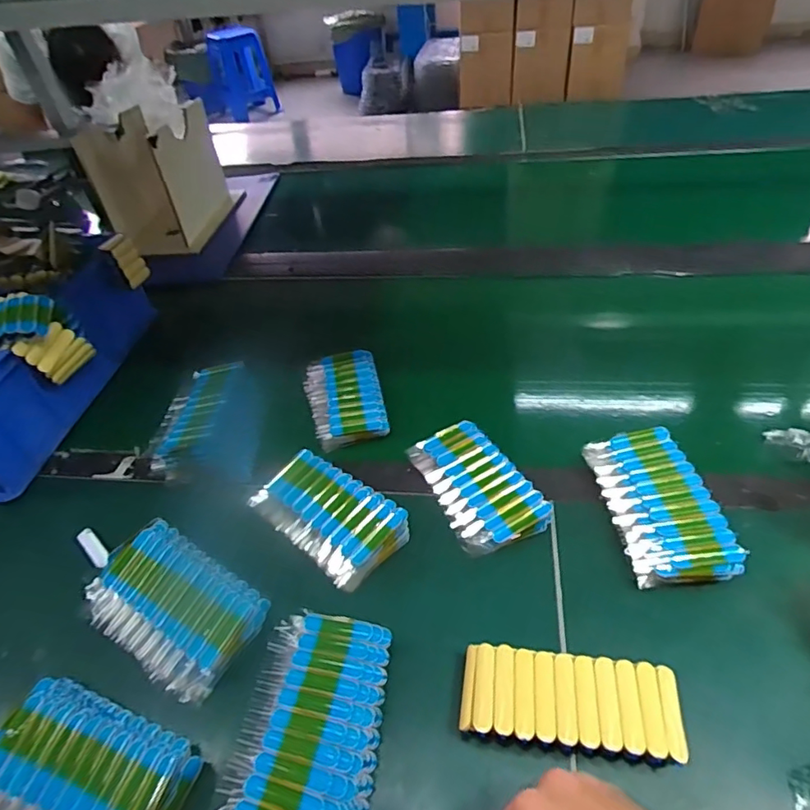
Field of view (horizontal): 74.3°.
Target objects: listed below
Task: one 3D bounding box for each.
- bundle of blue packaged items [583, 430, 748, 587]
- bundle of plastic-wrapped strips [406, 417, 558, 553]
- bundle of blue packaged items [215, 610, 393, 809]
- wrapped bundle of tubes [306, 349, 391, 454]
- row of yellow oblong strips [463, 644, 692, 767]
[{"bbox_3d":[0.246,0.099,0.532,0.091,0.050,0.165,-7,44,0],"label":"bundle of blue packaged items"},{"bbox_3d":[0.074,0.082,0.572,0.090,0.026,0.158,-25,47,-18],"label":"bundle of plastic-wrapped strips"},{"bbox_3d":[-0.074,0.253,0.429,0.106,0.038,0.155,4,45,11],"label":"bundle of blue packaged items"},{"bbox_3d":[-0.078,-0.014,0.699,0.093,0.023,0.156,-13,44,-6],"label":"wrapped bundle of tubes"},{"bbox_3d":[0.129,0.237,0.421,0.158,0.038,0.066,3,45,10],"label":"row of yellow oblong strips"}]

